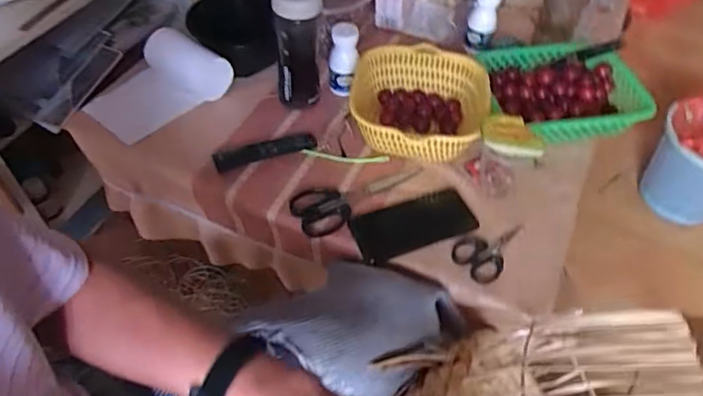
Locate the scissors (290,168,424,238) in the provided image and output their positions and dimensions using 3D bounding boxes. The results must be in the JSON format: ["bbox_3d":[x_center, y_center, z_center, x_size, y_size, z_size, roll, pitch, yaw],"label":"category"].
[{"bbox_3d":[0.010,-0.007,0.731,0.191,0.010,0.071,-25,56,-21],"label":"scissors"}]

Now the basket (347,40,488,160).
[{"bbox_3d":[0.101,-0.138,0.796,0.199,0.074,0.192,9,51,5],"label":"basket"}]

